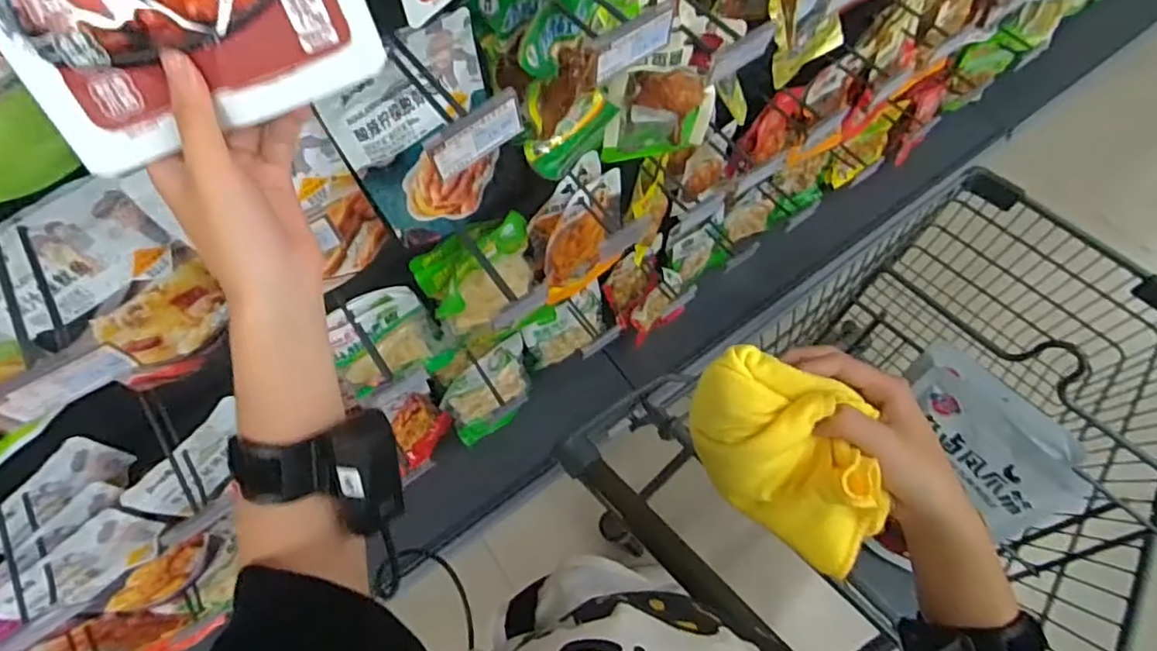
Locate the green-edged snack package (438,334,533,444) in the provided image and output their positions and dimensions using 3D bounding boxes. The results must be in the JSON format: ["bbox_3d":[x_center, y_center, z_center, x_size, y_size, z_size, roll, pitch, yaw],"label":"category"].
[{"bbox_3d":[-0.163,0.127,1.161,0.184,0.210,0.064,-34,69,-12],"label":"green-edged snack package"}]

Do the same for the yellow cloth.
[{"bbox_3d":[0.136,0.077,0.389,0.136,0.079,0.083,35,72,16],"label":"yellow cloth"}]

